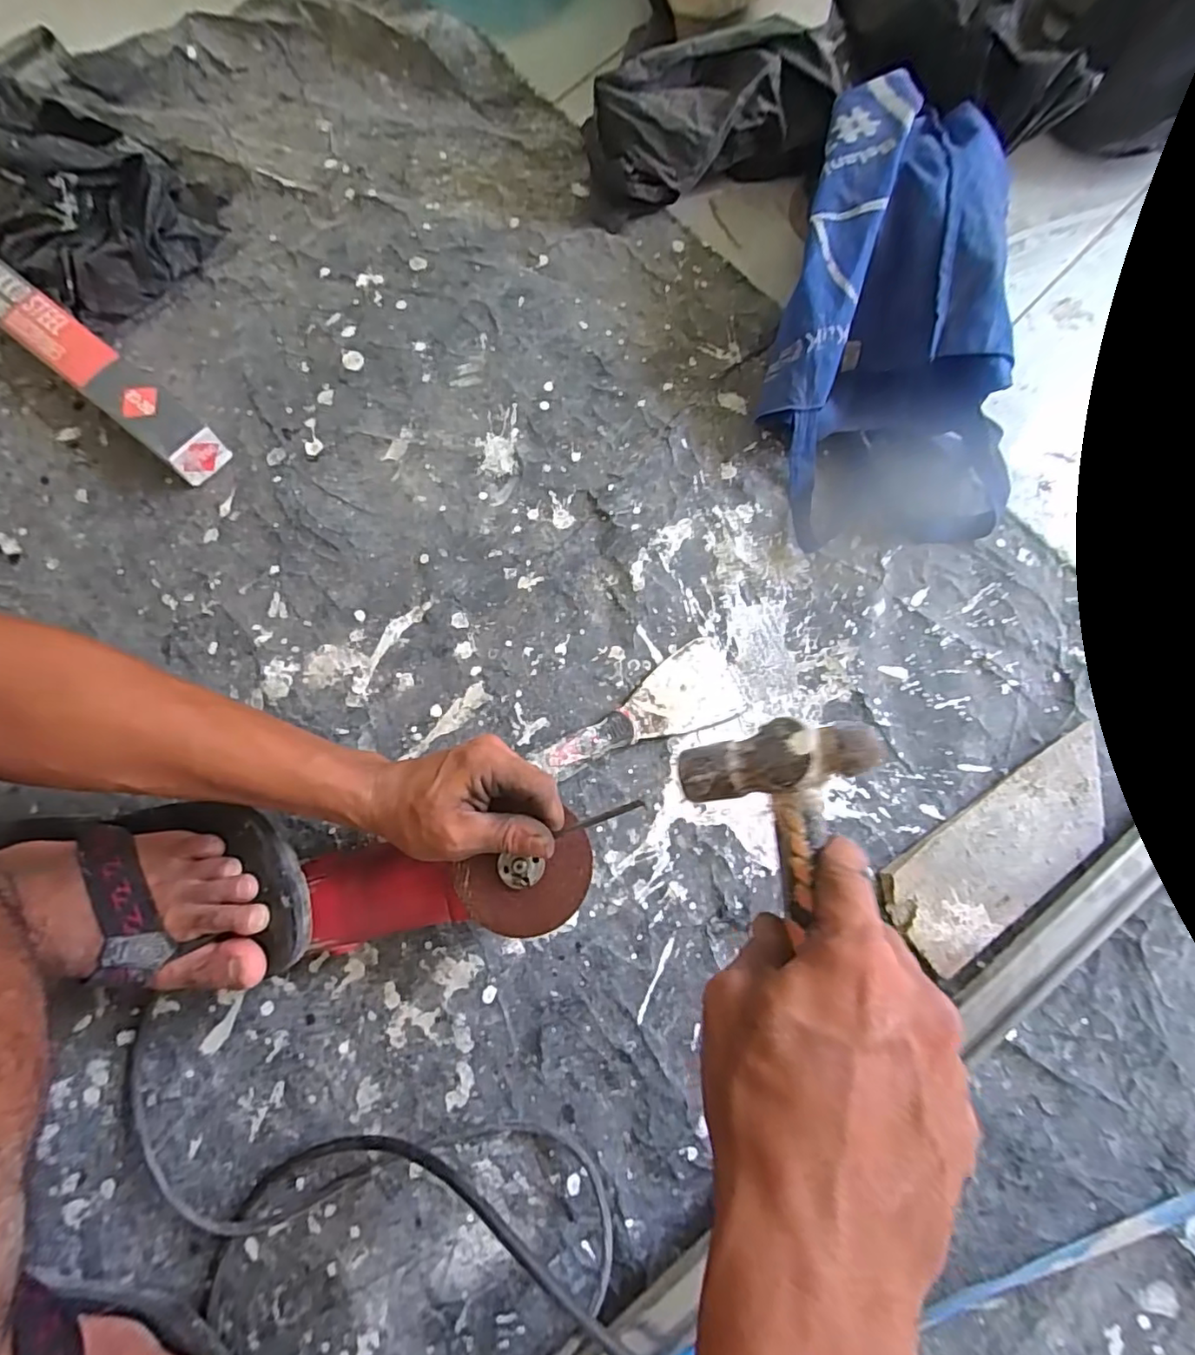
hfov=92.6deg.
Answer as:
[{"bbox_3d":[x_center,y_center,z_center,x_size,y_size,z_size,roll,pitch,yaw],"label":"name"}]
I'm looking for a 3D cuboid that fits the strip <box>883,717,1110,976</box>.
[{"bbox_3d":[0.317,0.132,0.443,0.211,0.014,0.081,-35,81,-7],"label":"strip"}]

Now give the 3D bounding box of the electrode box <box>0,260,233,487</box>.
[{"bbox_3d":[-0.467,-0.291,0.502,0.337,0.048,0.046,39,81,7],"label":"electrode box"}]

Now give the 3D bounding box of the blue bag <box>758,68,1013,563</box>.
[{"bbox_3d":[0.245,-0.323,0.486,0.199,0.107,0.403,0,79,-1],"label":"blue bag"}]

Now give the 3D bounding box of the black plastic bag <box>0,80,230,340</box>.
[{"bbox_3d":[-0.447,-0.417,0.492,0.189,0.118,0.148,-34,81,-7],"label":"black plastic bag"}]

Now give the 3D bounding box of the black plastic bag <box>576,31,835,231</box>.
[{"bbox_3d":[0.108,-0.520,0.528,0.244,0.097,0.095,-21,80,-5],"label":"black plastic bag"}]

